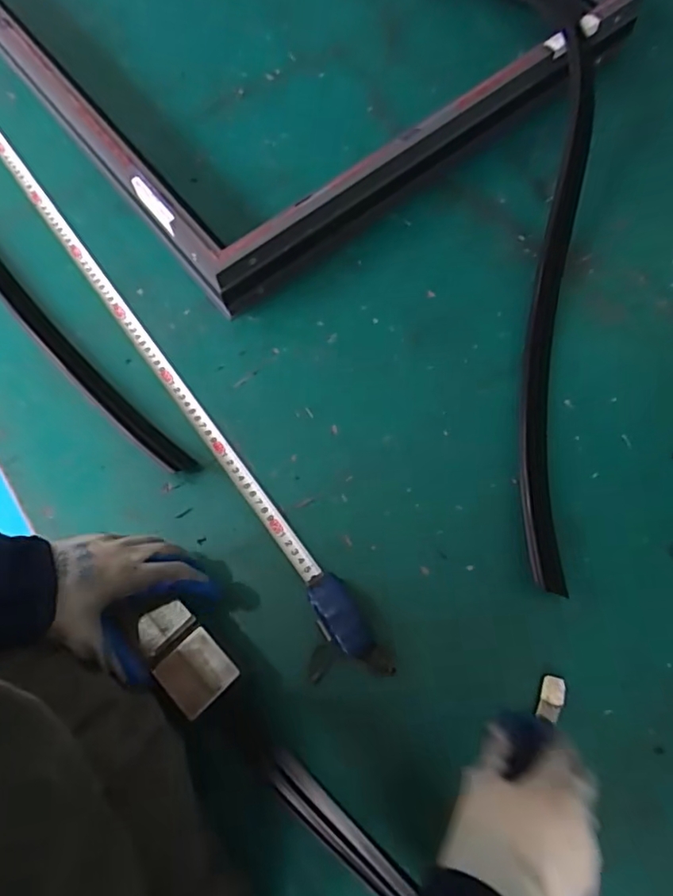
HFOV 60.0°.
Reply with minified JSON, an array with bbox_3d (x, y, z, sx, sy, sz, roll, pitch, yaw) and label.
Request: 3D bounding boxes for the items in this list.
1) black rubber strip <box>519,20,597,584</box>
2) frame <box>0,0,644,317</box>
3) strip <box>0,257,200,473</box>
[{"bbox_3d":[0.225,-0.160,0.582,0.043,0.090,0.581,8,70,5],"label":"black rubber strip"},{"bbox_3d":[-0.303,-0.821,0.837,0.604,0.082,1.354,-38,73,-11],"label":"frame"},{"bbox_3d":[-0.522,-0.418,0.729,0.095,0.032,1.187,-34,72,-10],"label":"strip"}]

